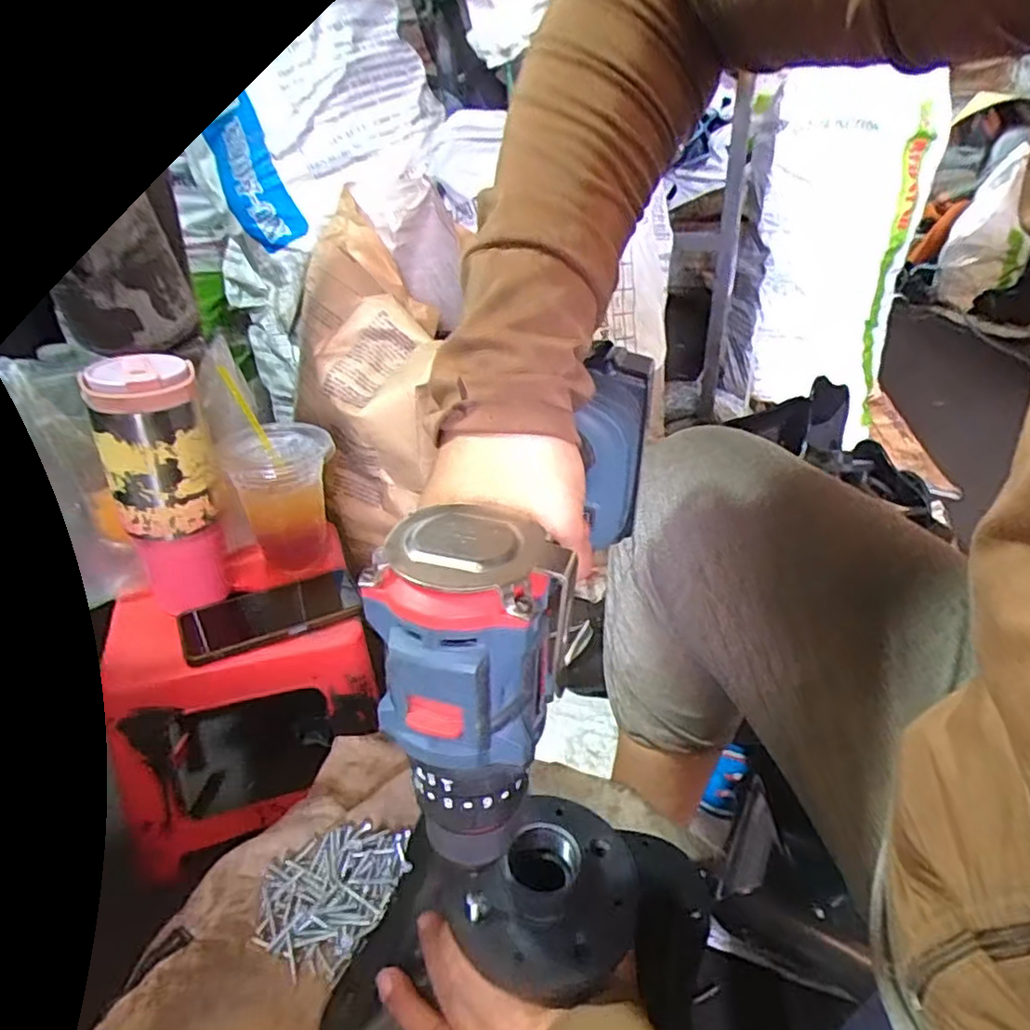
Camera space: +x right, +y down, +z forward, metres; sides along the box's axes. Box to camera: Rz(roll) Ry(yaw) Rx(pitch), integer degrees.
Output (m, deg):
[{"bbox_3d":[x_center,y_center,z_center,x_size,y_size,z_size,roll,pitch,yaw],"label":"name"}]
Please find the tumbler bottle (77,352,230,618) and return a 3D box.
[{"bbox_3d":[-0.310,-0.014,0.591,0.076,0.241,0.080,-12,32,-22],"label":"tumbler bottle"}]

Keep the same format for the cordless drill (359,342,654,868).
[{"bbox_3d":[0.019,0.012,0.296,0.057,0.119,0.237,12,36,18],"label":"cordless drill"}]

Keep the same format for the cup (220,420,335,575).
[{"bbox_3d":[-0.241,-0.015,0.692,0.101,0.138,0.089,-11,31,-21],"label":"cup"}]

